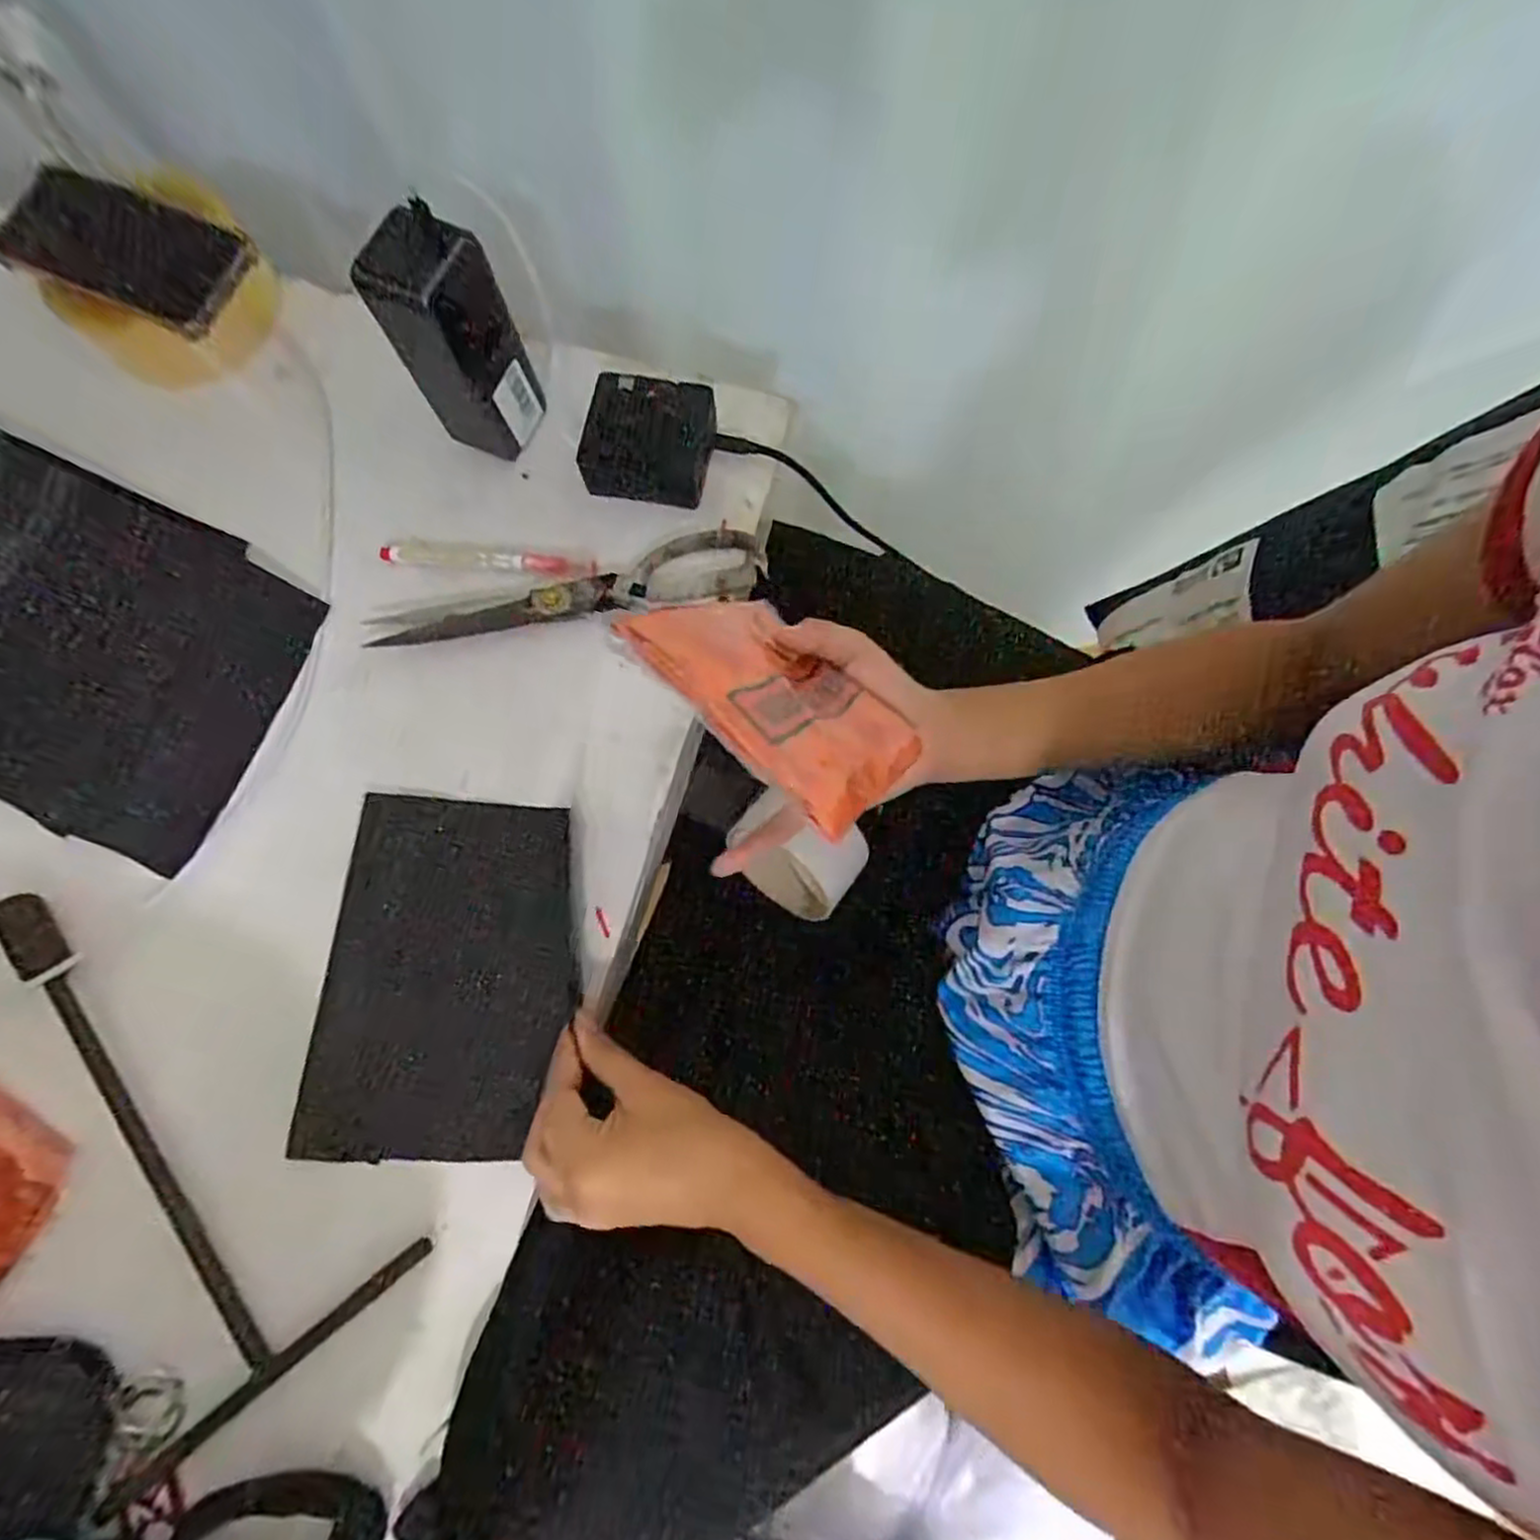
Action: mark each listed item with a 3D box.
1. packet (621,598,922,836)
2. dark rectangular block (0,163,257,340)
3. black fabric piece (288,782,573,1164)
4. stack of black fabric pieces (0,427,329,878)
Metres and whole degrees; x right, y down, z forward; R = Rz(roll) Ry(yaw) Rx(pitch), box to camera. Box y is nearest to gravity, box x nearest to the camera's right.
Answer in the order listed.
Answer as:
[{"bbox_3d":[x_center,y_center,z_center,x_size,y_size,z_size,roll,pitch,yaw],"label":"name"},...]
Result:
[{"bbox_3d":[0.007,-0.033,0.320,0.116,0.125,0.010,45,118,7],"label":"packet"},{"bbox_3d":[-0.416,-0.337,0.471,0.161,0.014,0.074,22,88,1],"label":"dark rectangular block"},{"bbox_3d":[-0.181,0.113,0.414,0.135,0.012,0.190,2,76,1],"label":"black fabric piece"},{"bbox_3d":[-0.461,-0.095,0.460,0.331,0.021,0.204,23,77,6],"label":"stack of black fabric pieces"}]

